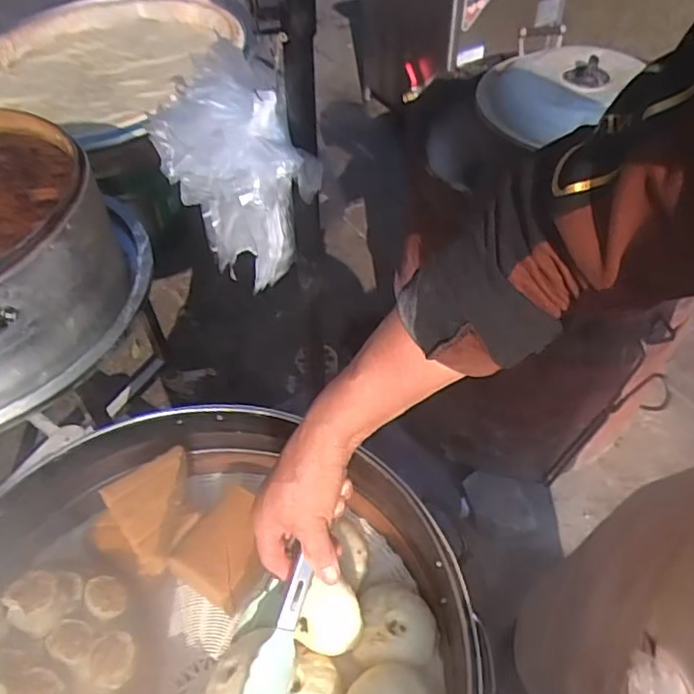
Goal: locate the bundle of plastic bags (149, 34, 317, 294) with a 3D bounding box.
[{"bbox_3d":[-0.123,-0.194,0.705,0.173,0.210,0.163,-1,47,-8],"label":"bundle of plastic bags"}]

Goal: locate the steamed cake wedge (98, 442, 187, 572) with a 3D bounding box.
[{"bbox_3d":[-0.195,0.168,0.638,0.089,0.038,0.098,-27,55,-28],"label":"steamed cake wedge"}]

